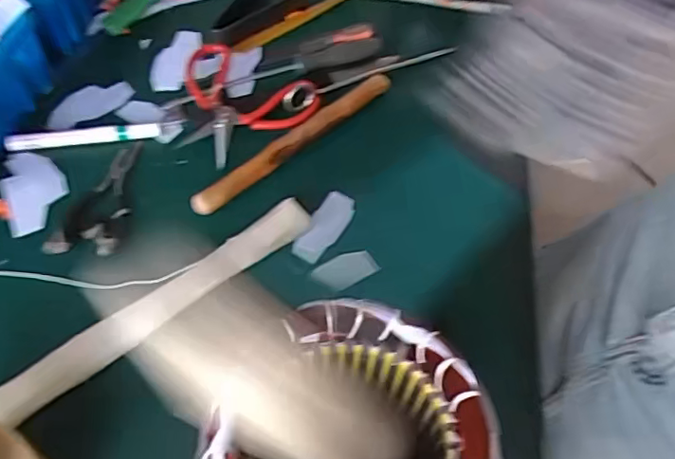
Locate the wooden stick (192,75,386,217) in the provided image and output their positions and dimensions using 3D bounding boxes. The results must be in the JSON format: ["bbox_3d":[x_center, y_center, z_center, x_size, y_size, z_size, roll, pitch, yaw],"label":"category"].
[{"bbox_3d":[-0.041,-0.093,0.570,0.244,0.014,0.026,-37,68,-23],"label":"wooden stick"}]

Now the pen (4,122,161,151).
[{"bbox_3d":[-0.251,-0.093,0.566,0.144,0.011,0.017,-7,60,-9],"label":"pen"}]

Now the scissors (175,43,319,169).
[{"bbox_3d":[-0.107,-0.127,0.582,0.146,0.017,0.132,25,60,10],"label":"scissors"}]

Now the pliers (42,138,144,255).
[{"bbox_3d":[-0.225,-0.033,0.533,0.068,0.007,0.124,1,59,-4],"label":"pliers"}]

